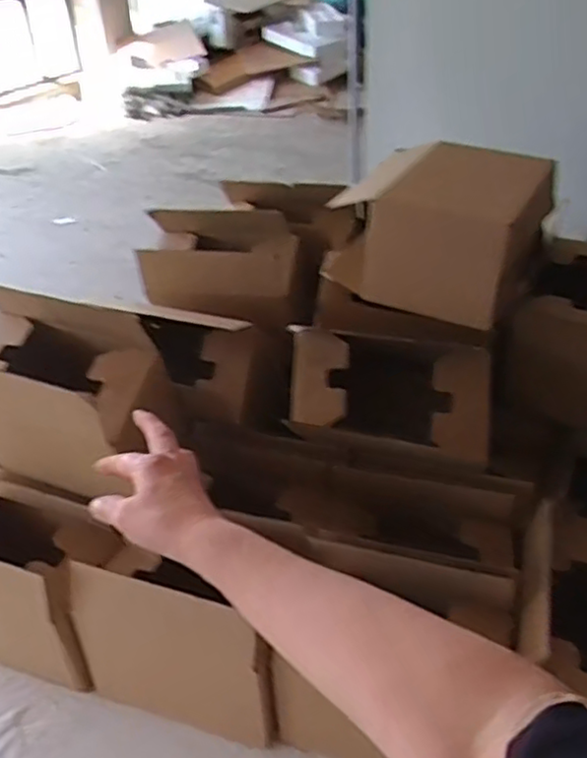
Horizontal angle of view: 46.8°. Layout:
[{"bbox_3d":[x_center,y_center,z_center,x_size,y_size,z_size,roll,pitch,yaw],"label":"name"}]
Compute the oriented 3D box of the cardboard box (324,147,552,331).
[{"bbox_3d":[0.196,-0.198,0.874,0.220,0.151,0.236,18,39,28],"label":"cardboard box"}]

